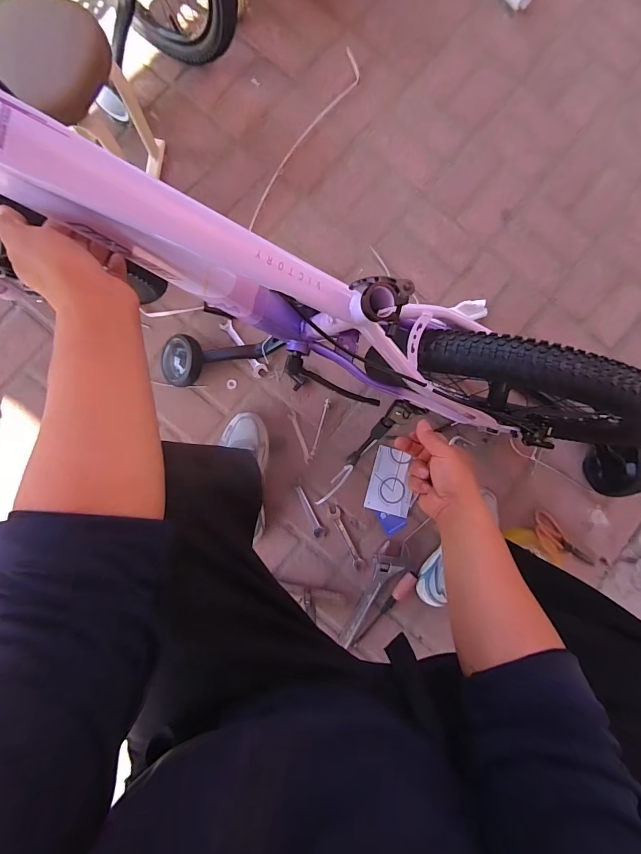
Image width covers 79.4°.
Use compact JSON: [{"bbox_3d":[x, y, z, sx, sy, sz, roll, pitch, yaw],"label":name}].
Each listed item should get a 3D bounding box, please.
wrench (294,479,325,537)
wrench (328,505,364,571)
[{"bbox_3d":[-0.026,0.180,0.852,0.023,0.007,0.138,-24,89,-5],"label":"wrench"},{"bbox_3d":[0.057,0.249,0.859,0.027,0.004,0.147,-24,89,-5],"label":"wrench"}]

